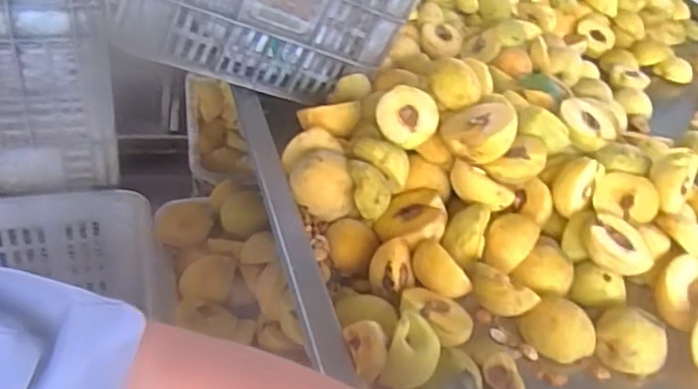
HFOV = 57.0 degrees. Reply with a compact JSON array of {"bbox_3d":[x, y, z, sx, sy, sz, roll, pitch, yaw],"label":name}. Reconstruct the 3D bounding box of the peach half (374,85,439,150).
[{"bbox_3d":[0.063,-0.082,0.702,0.064,0.034,0.066,0,76,-2],"label":"peach half"}]

